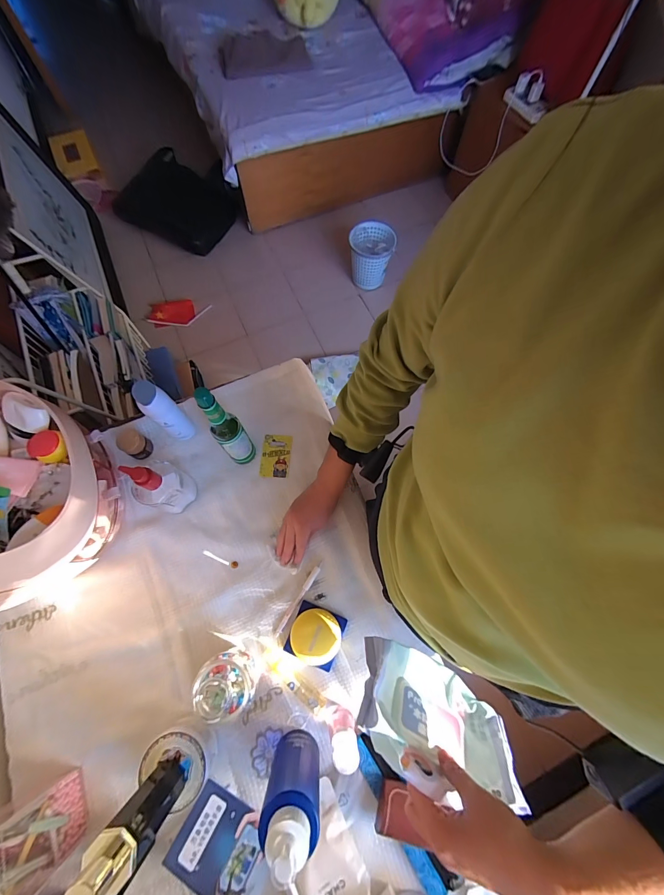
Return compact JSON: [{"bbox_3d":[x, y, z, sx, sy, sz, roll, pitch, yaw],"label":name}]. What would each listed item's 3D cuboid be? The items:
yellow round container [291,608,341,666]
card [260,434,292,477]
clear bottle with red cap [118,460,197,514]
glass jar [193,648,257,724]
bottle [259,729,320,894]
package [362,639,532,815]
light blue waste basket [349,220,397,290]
[{"bbox_3d":[-0.026,0.299,0.557,0.077,0.025,0.075,0,71,-1],"label":"yellow round container"},{"bbox_3d":[-0.106,0.016,0.668,0.053,0.004,0.085,4,71,1],"label":"card"},{"bbox_3d":[-0.280,0.060,0.570,0.070,0.146,0.075,0,71,-1],"label":"clear bottle with red cap"},{"bbox_3d":[-0.147,0.333,0.500,0.073,0.106,0.062,33,74,10],"label":"glass jar"},{"bbox_3d":[-0.047,0.417,0.423,0.066,0.204,0.059,18,71,6],"label":"bottle"},{"bbox_3d":[0.117,0.304,0.402,0.190,0.127,0.030,30,115,-12],"label":"package"},{"bbox_3d":[0.185,-0.911,1.670,0.211,0.214,0.189,4,71,1],"label":"light blue waste basket"}]

